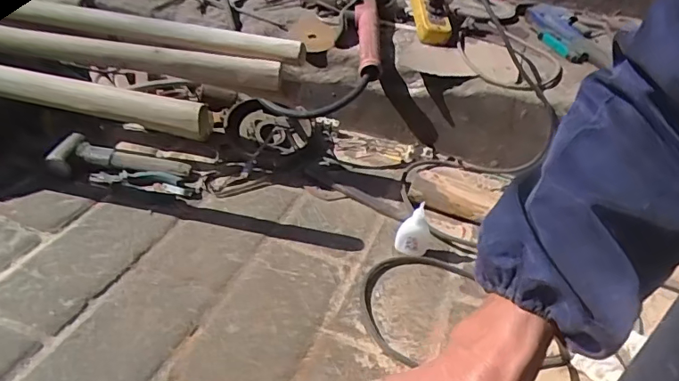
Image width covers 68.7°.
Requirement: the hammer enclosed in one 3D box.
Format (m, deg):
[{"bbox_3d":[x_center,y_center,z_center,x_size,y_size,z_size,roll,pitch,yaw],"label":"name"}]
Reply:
[{"bbox_3d":[-0.328,-0.053,0.756,0.194,0.032,0.062,1,37,-9],"label":"hammer"}]

